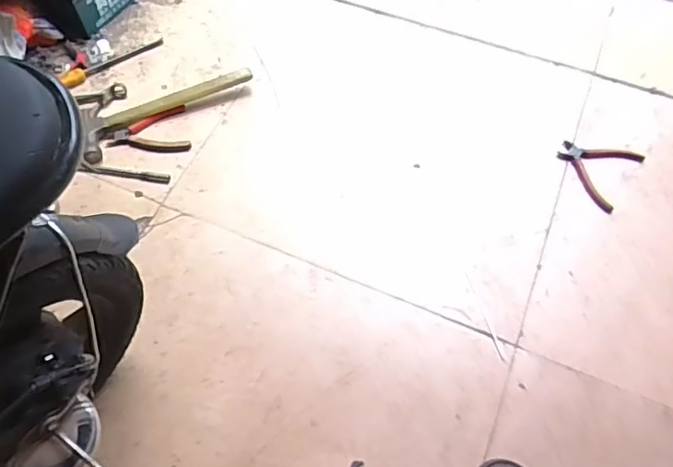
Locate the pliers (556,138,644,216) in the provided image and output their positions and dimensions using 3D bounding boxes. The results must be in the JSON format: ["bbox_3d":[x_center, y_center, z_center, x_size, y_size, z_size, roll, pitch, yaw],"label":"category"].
[{"bbox_3d":[0.444,-0.120,0.931,0.125,0.022,0.139,34,65,17],"label":"pliers"}]

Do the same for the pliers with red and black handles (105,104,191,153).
[{"bbox_3d":[-0.331,-0.178,0.956,0.134,0.015,0.092,-11,61,-8],"label":"pliers with red and black handles"}]

